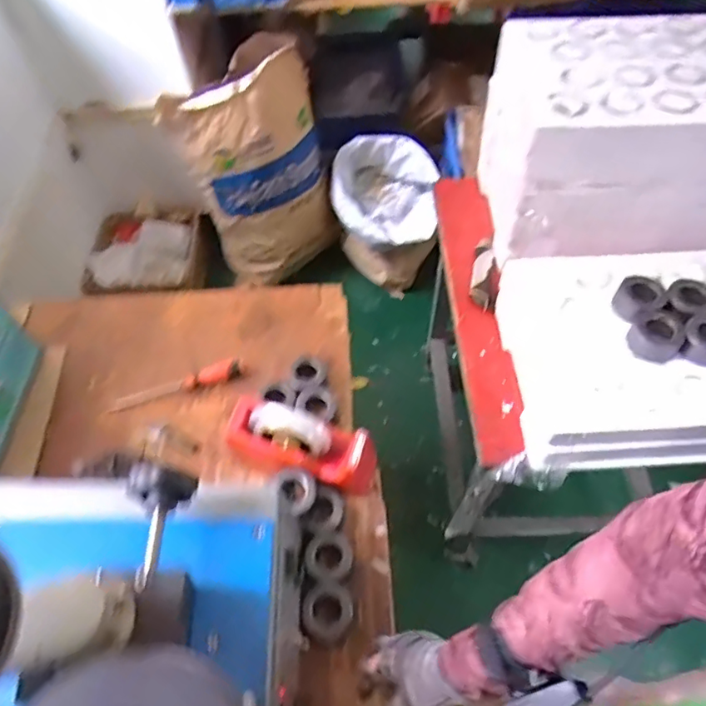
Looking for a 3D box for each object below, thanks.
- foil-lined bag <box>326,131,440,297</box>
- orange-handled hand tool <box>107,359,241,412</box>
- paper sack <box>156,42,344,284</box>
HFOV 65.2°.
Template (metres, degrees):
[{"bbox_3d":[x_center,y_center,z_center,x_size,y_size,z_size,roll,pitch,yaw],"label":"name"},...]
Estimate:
[{"bbox_3d":[0.097,-0.412,1.713,0.319,0.378,0.239,3,55,4],"label":"foil-lined bag"},{"bbox_3d":[-0.277,0.051,0.873,0.202,0.030,0.027,-16,56,-9],"label":"orange-handled hand tool"},{"bbox_3d":[-0.263,-0.486,1.605,0.389,0.635,0.194,-21,57,-12],"label":"paper sack"}]

